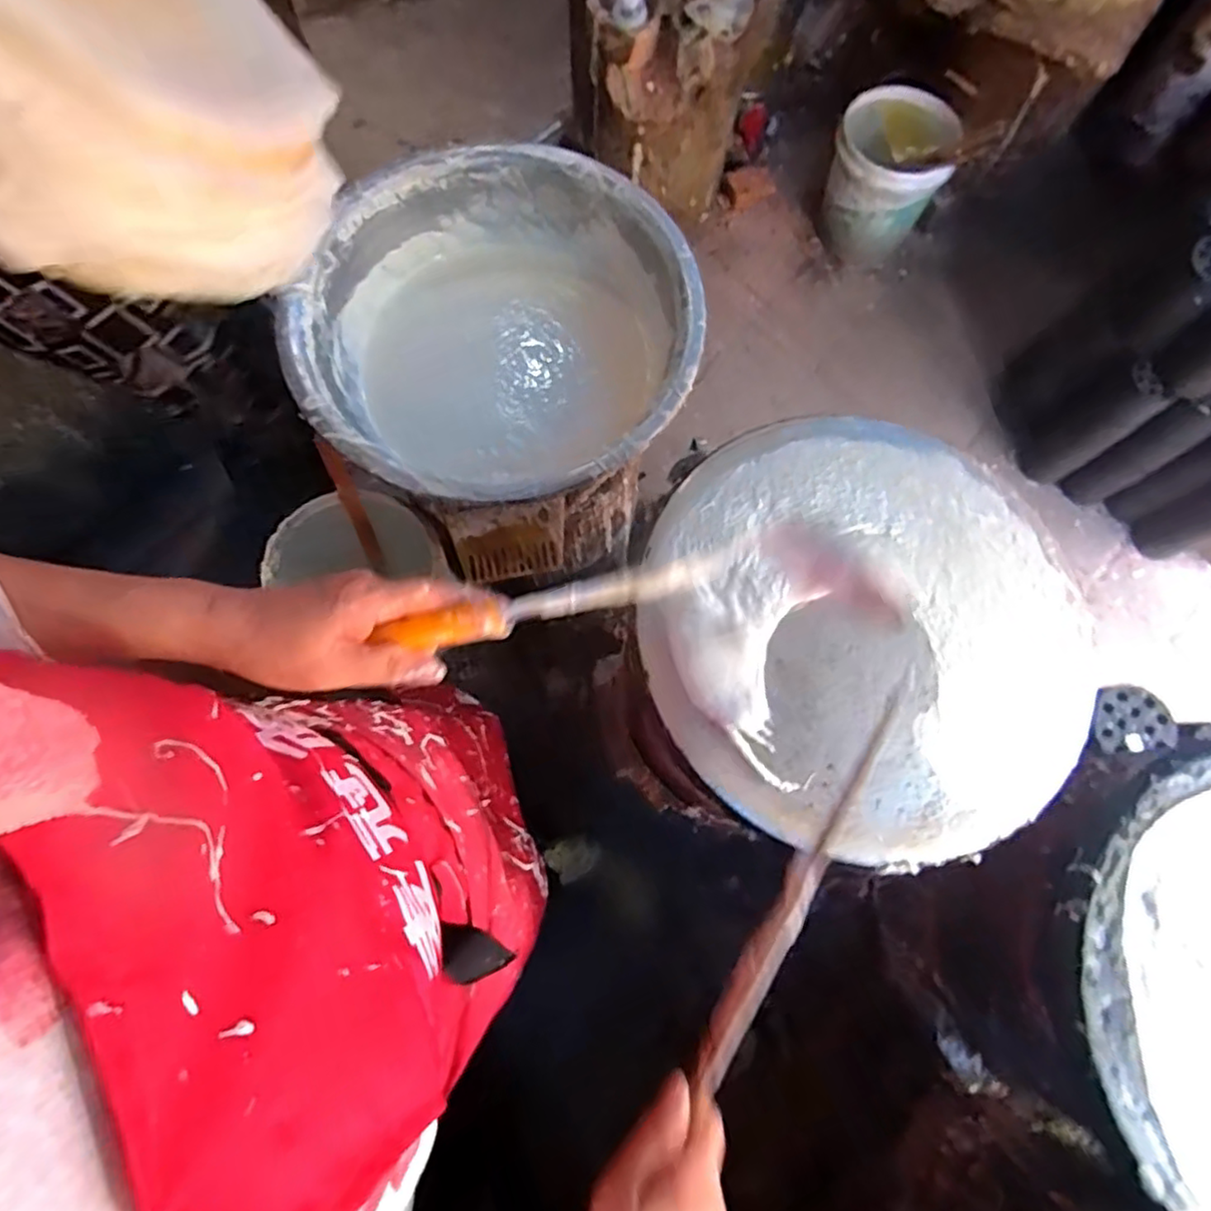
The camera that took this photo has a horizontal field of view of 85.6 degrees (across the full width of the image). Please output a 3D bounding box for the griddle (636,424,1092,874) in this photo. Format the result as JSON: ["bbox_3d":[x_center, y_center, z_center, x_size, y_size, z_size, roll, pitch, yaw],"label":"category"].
[{"bbox_3d":[0.212,0.013,0.527,0.351,0.046,0.361,0,75,0],"label":"griddle"}]

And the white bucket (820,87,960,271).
[{"bbox_3d":[0.651,-1.010,1.538,0.251,0.239,0.247,0,75,0],"label":"white bucket"}]

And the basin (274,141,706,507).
[{"bbox_3d":[-0.127,-0.342,0.856,0.481,0.162,0.498,0,75,0],"label":"basin"}]

